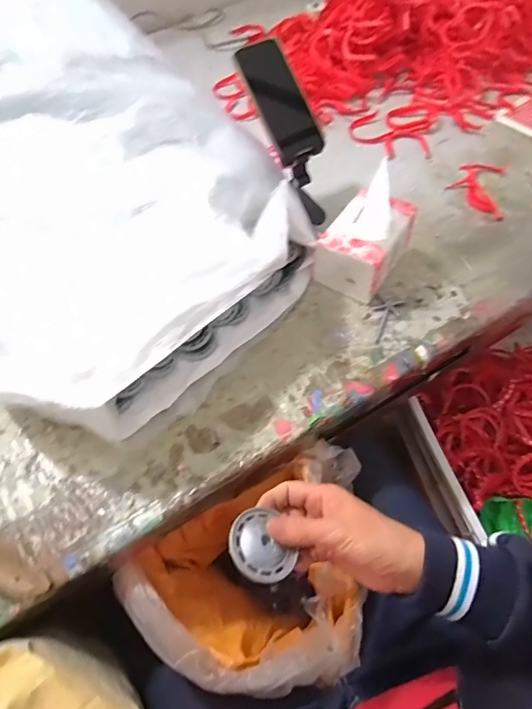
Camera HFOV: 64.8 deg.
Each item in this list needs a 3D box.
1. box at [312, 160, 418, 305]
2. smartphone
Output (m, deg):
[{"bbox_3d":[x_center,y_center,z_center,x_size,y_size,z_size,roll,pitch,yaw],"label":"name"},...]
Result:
[{"bbox_3d":[0.141,-0.168,0.592,0.100,0.131,0.126,28,63,19],"label":"box"},{"bbox_3d":[0.019,-0.359,0.595,0.076,0.015,0.163,-29,97,-14],"label":"smartphone"}]

